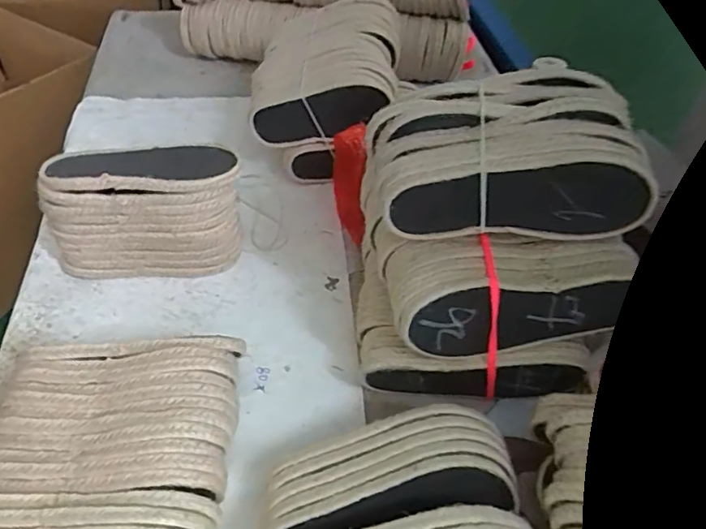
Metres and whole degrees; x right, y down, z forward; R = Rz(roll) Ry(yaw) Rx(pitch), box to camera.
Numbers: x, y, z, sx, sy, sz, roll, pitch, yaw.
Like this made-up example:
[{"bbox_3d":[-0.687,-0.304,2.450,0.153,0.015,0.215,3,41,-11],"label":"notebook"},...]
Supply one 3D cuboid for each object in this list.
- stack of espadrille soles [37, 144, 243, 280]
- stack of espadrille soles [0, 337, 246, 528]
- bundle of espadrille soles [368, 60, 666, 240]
[{"bbox_3d":[-0.193,-0.052,0.521,0.177,0.123,0.067,-2,49,-4],"label":"stack of espadrille soles"},{"bbox_3d":[-0.172,0.138,0.387,0.172,0.077,0.172,0,49,-2],"label":"stack of espadrille soles"},{"bbox_3d":[0.105,-0.083,0.399,0.180,0.077,0.105,4,49,1],"label":"bundle of espadrille soles"}]

